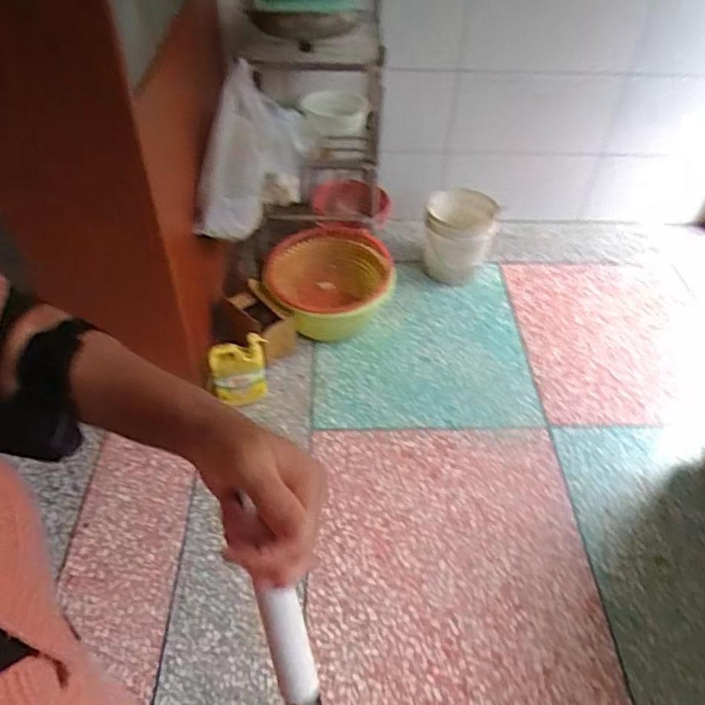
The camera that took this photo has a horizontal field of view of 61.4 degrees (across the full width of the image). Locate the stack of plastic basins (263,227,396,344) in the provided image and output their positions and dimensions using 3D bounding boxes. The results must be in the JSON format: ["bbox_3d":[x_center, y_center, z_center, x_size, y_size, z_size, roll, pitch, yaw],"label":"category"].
[{"bbox_3d":[-0.081,-0.201,1.951,0.448,0.223,0.361,-2,46,-5],"label":"stack of plastic basins"}]

